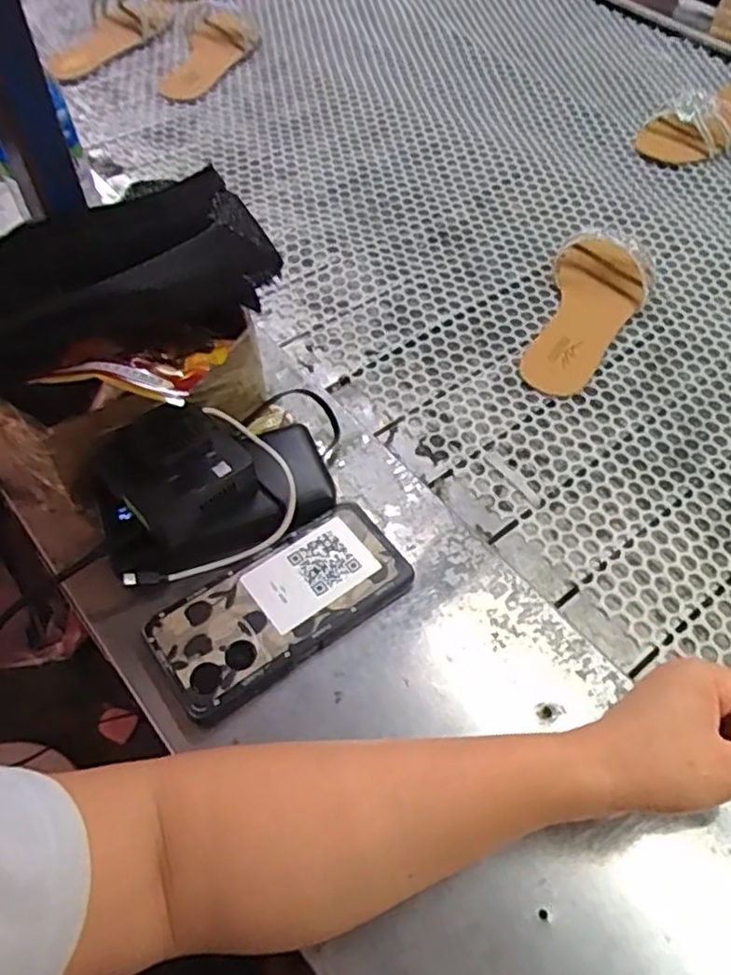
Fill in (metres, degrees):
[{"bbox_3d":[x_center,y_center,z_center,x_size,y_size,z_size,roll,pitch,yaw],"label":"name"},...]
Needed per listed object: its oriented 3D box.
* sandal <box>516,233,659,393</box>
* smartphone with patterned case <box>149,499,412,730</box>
[{"bbox_3d":[0.205,-0.163,0.630,0.090,0.037,0.195,22,57,13],"label":"sandal"},{"bbox_3d":[-0.051,0.075,0.437,0.162,0.014,0.076,-31,63,-21],"label":"smartphone with patterned case"}]

